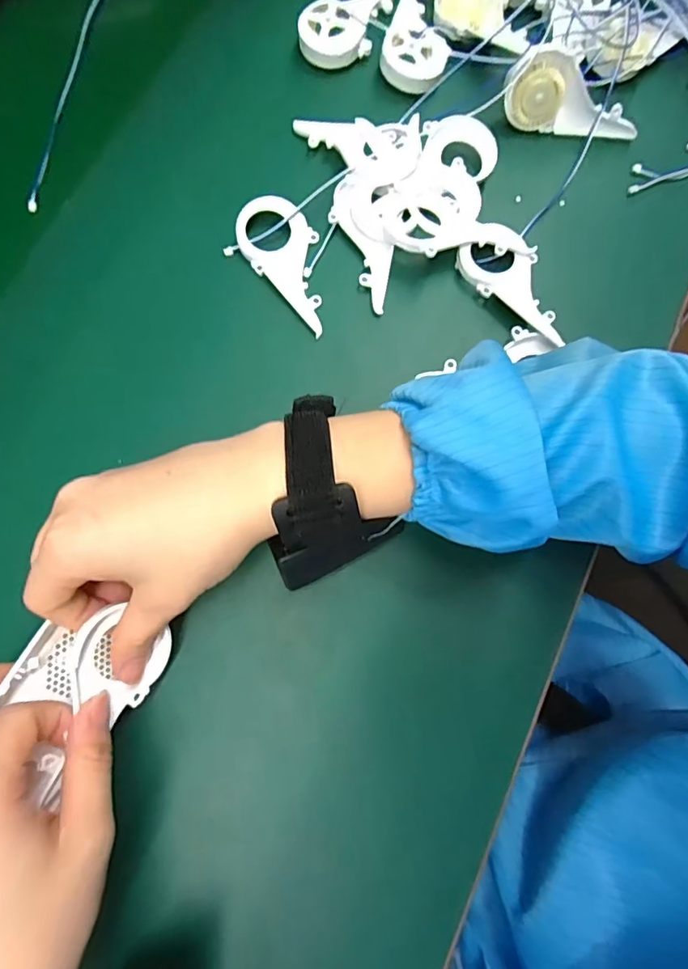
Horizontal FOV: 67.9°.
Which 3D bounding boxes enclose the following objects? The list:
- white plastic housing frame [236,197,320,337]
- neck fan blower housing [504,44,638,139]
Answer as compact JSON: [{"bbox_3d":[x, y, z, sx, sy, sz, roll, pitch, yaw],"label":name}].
[{"bbox_3d":[-0.029,-0.139,0.318,0.045,0.013,0.085,-41,83,-8],"label":"white plastic housing frame"},{"bbox_3d":[0.149,-0.246,0.333,0.091,0.042,0.014,17,40,-12],"label":"neck fan blower housing"}]

